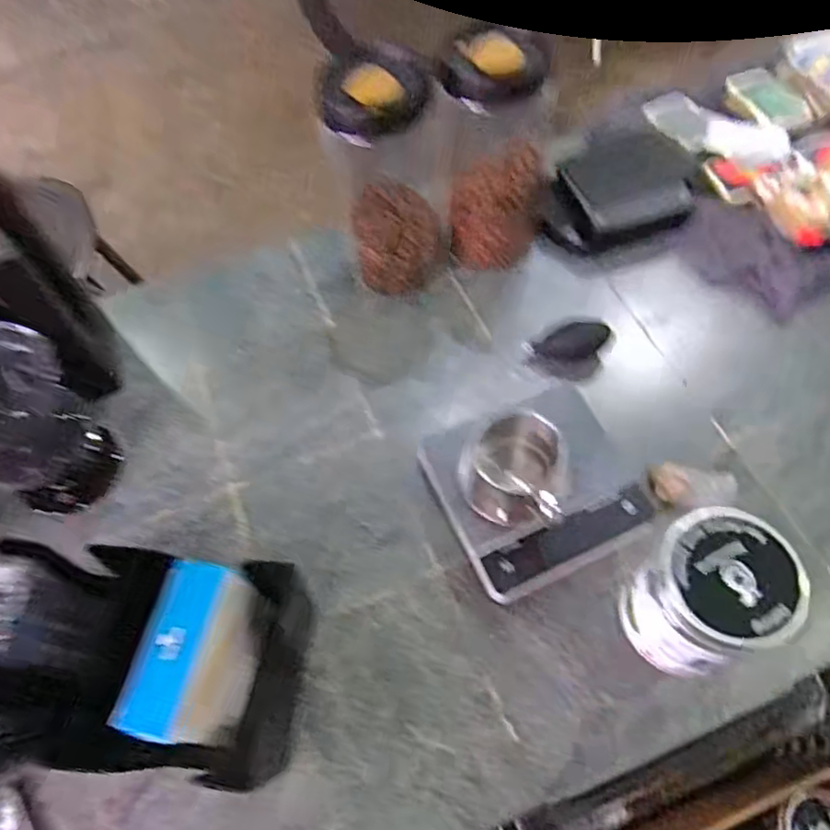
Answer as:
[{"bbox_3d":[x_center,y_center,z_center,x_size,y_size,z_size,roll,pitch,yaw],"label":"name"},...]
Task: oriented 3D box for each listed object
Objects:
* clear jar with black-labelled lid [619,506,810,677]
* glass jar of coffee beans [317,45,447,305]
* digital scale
[{"bbox_3d":[0.204,0.132,0.454,0.084,0.130,0.087,-2,61,4],"label":"clear jar with black-labelled lid"},{"bbox_3d":[-0.019,-0.227,0.619,0.104,0.231,0.098,-22,61,-7],"label":"glass jar of coffee beans"},{"bbox_3d":[0.105,0.056,0.559,0.164,0.022,0.161,-26,56,-4],"label":"digital scale"}]

